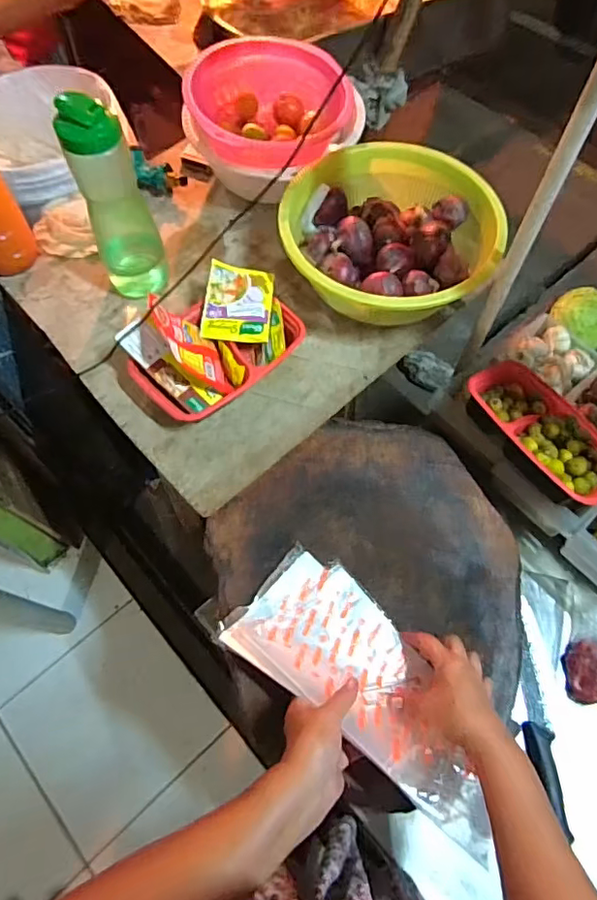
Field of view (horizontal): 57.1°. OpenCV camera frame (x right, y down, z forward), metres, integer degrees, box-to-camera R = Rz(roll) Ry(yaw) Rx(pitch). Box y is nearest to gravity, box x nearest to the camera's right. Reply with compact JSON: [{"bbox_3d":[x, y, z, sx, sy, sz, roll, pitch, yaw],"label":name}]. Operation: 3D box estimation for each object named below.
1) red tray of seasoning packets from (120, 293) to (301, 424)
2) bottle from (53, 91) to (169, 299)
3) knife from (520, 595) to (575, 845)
[{"bbox_3d":[-0.114,-0.143,0.716,0.217,0.080,0.156,-40,71,-17],"label":"red tray of seasoning packets"},{"bbox_3d":[-0.235,-0.311,0.710,0.079,0.250,0.086,-20,67,-9],"label":"bottle"},{"bbox_3d":[0.300,0.323,0.687,0.030,0.029,0.254,2,65,1],"label":"knife"}]

